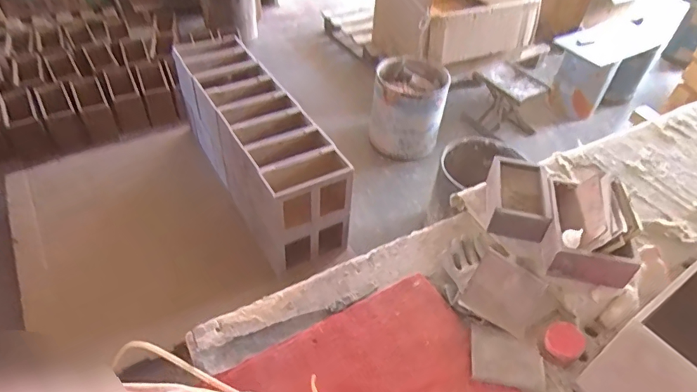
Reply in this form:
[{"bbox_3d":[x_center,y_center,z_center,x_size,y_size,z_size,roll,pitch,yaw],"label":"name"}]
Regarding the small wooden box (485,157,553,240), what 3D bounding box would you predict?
[{"bbox_3d":[0.323,0.001,0.894,0.106,0.057,0.161,11,45,6],"label":"small wooden box"}]

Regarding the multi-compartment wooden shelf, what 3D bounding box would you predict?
[{"bbox_3d":[-0.367,-0.206,1.758,0.290,0.385,1.022,-22,51,-25],"label":"multi-compartment wooden shelf"}]

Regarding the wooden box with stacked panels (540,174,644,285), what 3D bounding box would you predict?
[{"bbox_3d":[0.429,0.054,0.829,0.132,0.111,0.197,13,45,8],"label":"wooden box with stacked panels"}]

